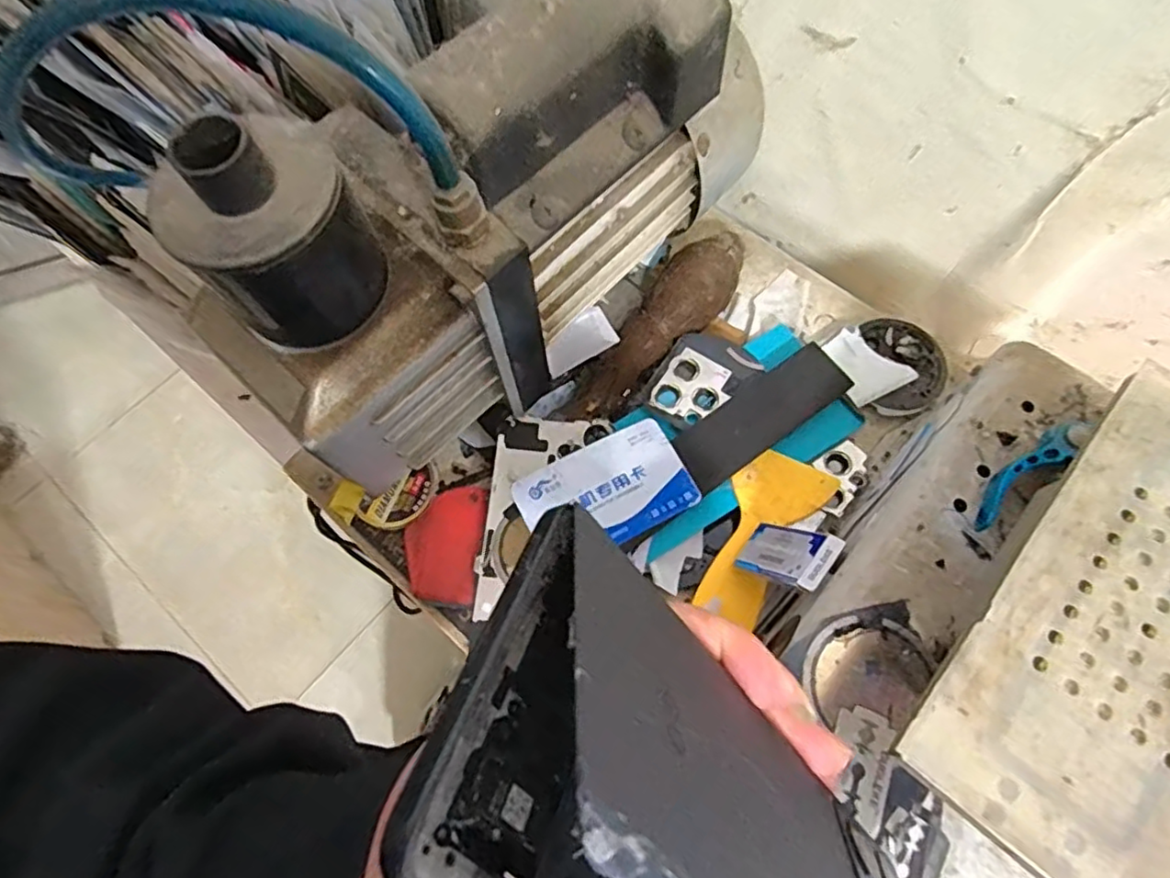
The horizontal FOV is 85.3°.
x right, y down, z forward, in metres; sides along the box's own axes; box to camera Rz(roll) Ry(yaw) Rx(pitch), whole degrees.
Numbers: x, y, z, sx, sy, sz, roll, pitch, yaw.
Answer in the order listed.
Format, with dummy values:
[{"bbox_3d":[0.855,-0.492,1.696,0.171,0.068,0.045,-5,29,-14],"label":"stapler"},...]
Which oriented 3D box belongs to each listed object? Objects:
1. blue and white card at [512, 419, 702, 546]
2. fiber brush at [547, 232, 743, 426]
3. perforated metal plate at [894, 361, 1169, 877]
[{"bbox_3d":[0.011,0.028,0.327,0.084,0.004,0.054,-27,71,-5],"label":"blue and white card"},{"bbox_3d":[0.040,-0.062,0.356,0.036,0.032,0.139,40,74,13],"label":"fiber brush"},{"bbox_3d":[0.175,0.054,0.196,0.078,0.007,0.167,39,74,13],"label":"perforated metal plate"}]

